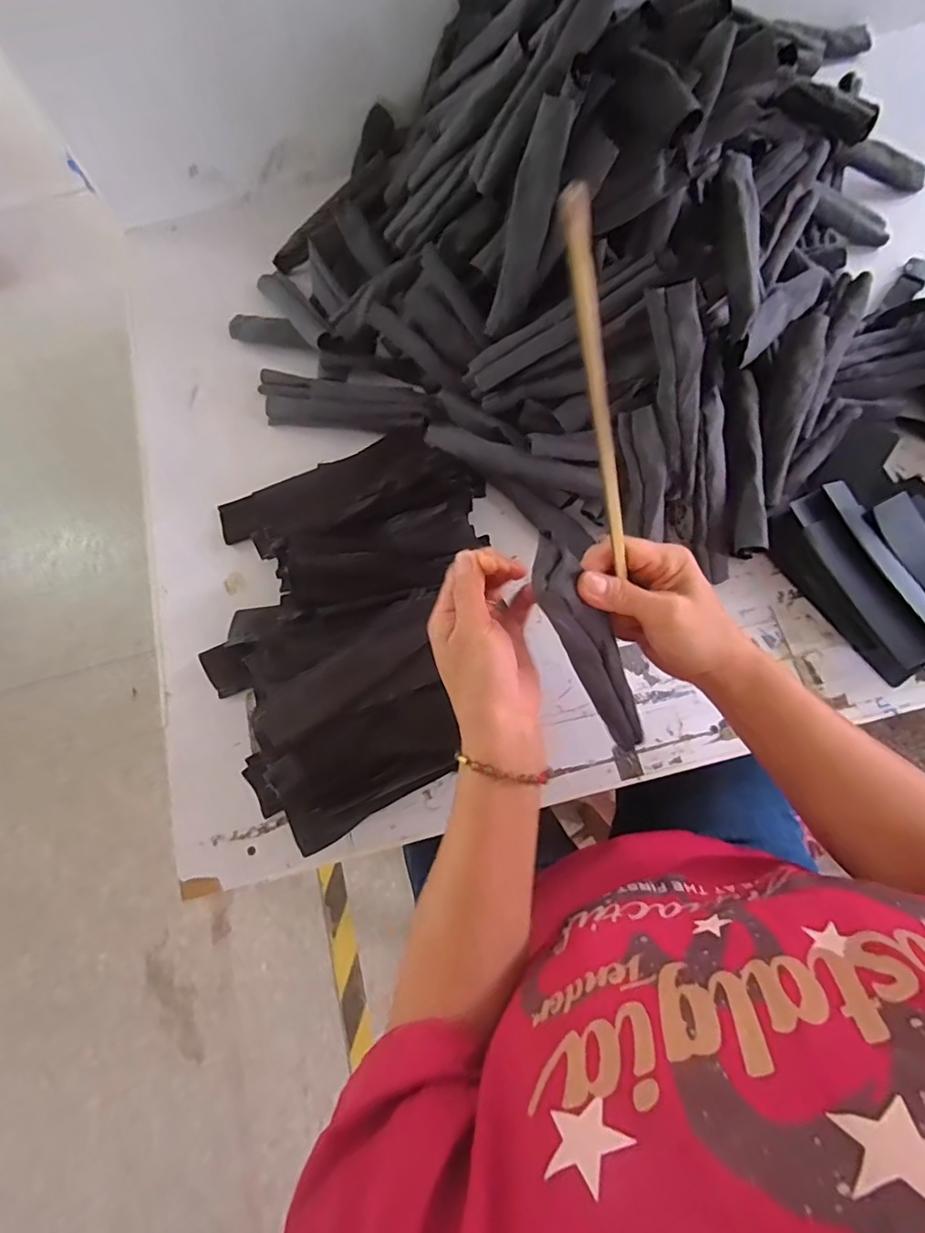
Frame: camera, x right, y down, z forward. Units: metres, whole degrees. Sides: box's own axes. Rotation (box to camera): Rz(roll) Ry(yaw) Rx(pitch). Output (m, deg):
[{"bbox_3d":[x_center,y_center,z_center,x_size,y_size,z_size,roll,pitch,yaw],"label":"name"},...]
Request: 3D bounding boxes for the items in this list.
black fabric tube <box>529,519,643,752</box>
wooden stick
[{"bbox_3d":[0.088,0.021,0.378,0.039,0.017,0.182,-31,115,-10],"label":"black fabric tube"},{"bbox_3d":[0.072,-0.099,0.279,0.010,0.205,0.006,-41,49,-13],"label":"wooden stick"}]

